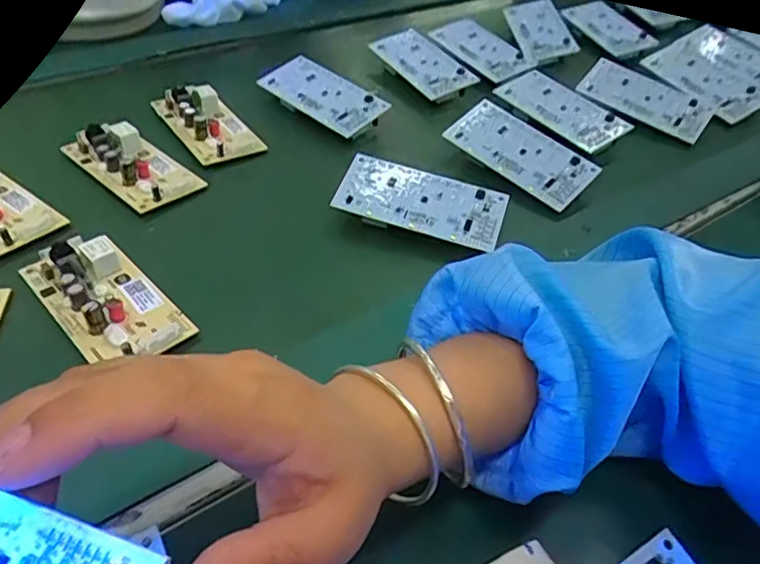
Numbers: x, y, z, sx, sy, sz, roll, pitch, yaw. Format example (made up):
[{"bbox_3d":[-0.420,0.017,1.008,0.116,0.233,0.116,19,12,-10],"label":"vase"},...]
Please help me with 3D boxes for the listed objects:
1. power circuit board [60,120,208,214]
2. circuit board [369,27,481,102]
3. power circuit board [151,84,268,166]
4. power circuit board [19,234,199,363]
[{"bbox_3d":[-0.187,-0.092,0.439,0.109,0.020,0.053,34,54,29],"label":"power circuit board"},{"bbox_3d":[0.041,-0.215,0.567,0.054,0.008,0.114,-28,56,-16],"label":"circuit board"},{"bbox_3d":[-0.144,-0.137,0.484,0.053,0.017,0.107,-28,51,-25],"label":"power circuit board"},{"bbox_3d":[-0.160,0.006,0.339,0.054,0.019,0.110,-35,55,-30],"label":"power circuit board"}]

